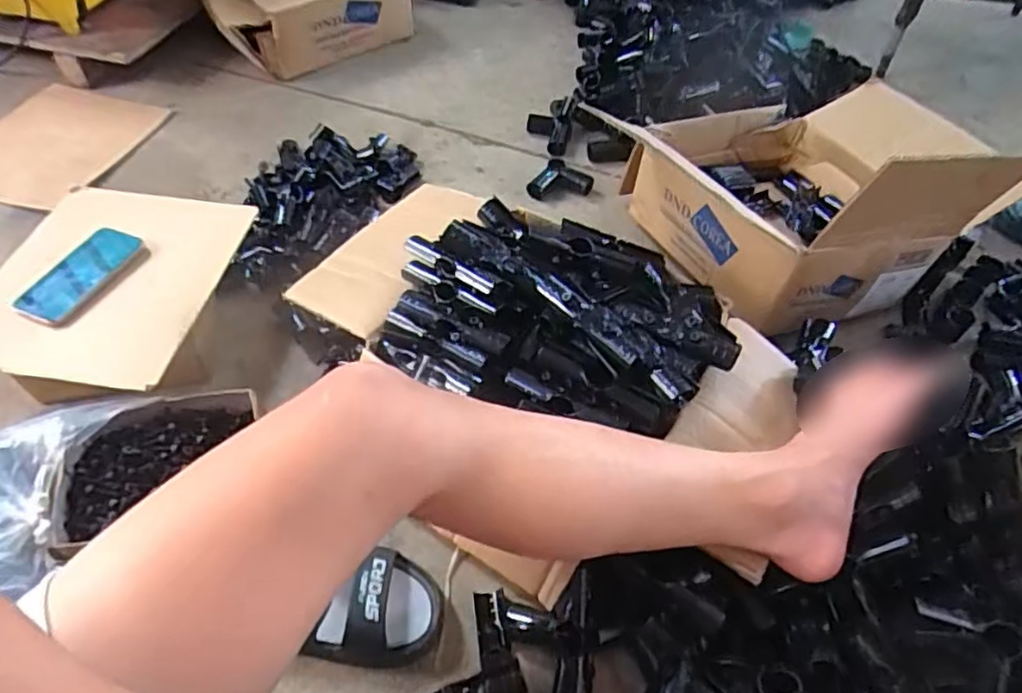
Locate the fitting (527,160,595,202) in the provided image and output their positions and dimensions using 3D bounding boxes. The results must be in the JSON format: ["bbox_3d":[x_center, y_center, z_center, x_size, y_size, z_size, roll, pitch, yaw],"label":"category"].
[{"bbox_3d":[0.081,-0.267,1.064,0.104,0.031,0.067,10,52,6],"label":"fitting"}]

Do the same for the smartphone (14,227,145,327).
[{"bbox_3d":[-0.521,-0.088,0.782,0.066,0.015,0.153,21,50,-1],"label":"smartphone"}]

